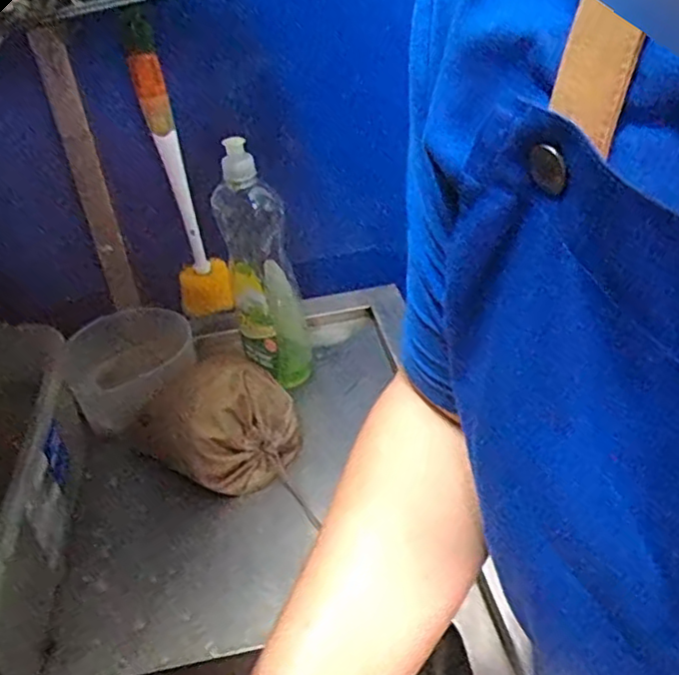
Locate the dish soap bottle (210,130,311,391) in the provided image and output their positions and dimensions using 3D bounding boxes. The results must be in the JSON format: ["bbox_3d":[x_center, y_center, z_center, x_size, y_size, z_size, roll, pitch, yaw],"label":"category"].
[{"bbox_3d":[-0.082,-0.069,0.678,0.072,0.256,0.056,-9,35,-3],"label":"dish soap bottle"}]

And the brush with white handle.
[{"bbox_3d":[-0.175,-0.173,0.701,0.055,0.321,0.059,-15,35,-11],"label":"brush with white handle"}]

